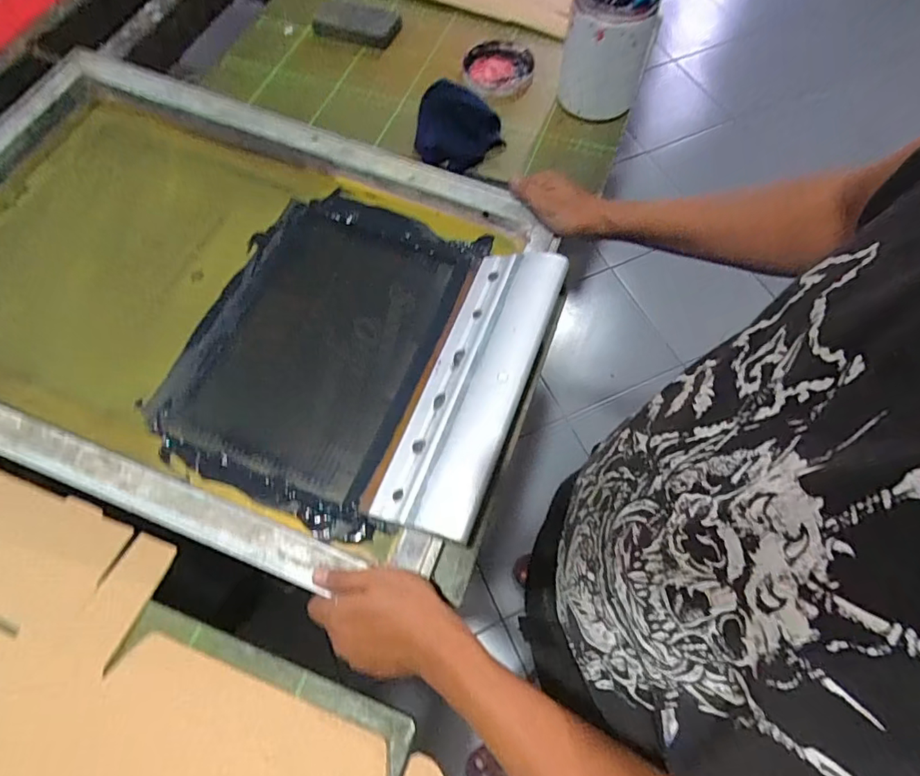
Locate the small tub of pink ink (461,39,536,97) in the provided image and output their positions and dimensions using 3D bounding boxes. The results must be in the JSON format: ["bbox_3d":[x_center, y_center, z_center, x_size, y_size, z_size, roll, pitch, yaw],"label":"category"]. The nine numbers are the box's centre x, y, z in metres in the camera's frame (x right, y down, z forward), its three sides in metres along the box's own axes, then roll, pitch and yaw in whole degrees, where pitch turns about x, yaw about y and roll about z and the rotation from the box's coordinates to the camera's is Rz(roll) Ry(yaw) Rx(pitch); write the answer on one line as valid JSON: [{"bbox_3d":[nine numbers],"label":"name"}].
[{"bbox_3d":[0.057,-0.467,0.768,0.098,0.022,0.101,-1,64,2],"label":"small tub of pink ink"}]

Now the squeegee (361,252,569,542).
[{"bbox_3d":[0.013,-0.008,0.511,0.108,0.030,0.298,9,64,27],"label":"squeegee"}]

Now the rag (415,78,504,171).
[{"bbox_3d":[0.000,-0.347,0.699,0.106,0.028,0.157,3,64,4],"label":"rag"}]

